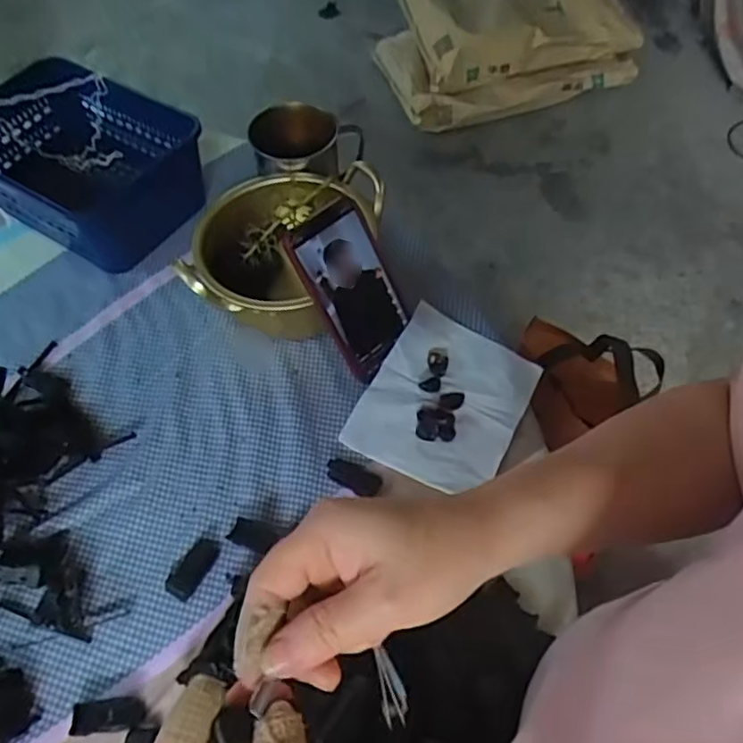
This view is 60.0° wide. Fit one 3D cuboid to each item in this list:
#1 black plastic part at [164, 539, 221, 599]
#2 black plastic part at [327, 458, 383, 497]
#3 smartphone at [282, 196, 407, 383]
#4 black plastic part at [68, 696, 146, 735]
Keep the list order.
[{"bbox_3d":[-0.143,0.154,0.508,0.022,0.014,0.048,23,61,14],"label":"black plastic part"},{"bbox_3d":[-0.015,0.089,0.546,0.049,0.005,0.022,27,62,16],"label":"black plastic part"},{"bbox_3d":[-0.015,-0.072,0.566,0.074,0.148,0.009,-38,29,-19],"label":"smartphone"},{"bbox_3d":[-0.186,0.243,0.455,0.049,0.009,0.021,-5,58,-3],"label":"black plastic part"}]

